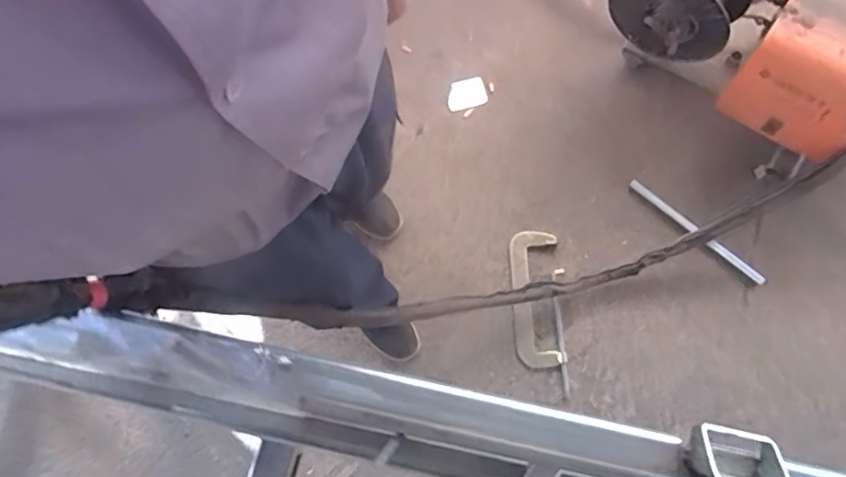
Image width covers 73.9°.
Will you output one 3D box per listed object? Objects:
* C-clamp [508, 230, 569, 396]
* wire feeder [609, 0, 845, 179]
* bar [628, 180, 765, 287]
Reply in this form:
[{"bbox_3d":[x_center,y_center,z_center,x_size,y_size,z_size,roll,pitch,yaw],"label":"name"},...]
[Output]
[{"bbox_3d":[0.272,0.167,1.329,0.114,0.033,0.377,-2,77,2],"label":"C-clamp"},{"bbox_3d":[0.726,-0.447,1.256,0.589,0.299,0.304,38,82,10],"label":"wire feeder"},{"bbox_3d":[0.663,-0.018,1.362,0.380,0.016,0.025,40,82,10],"label":"bar"}]

